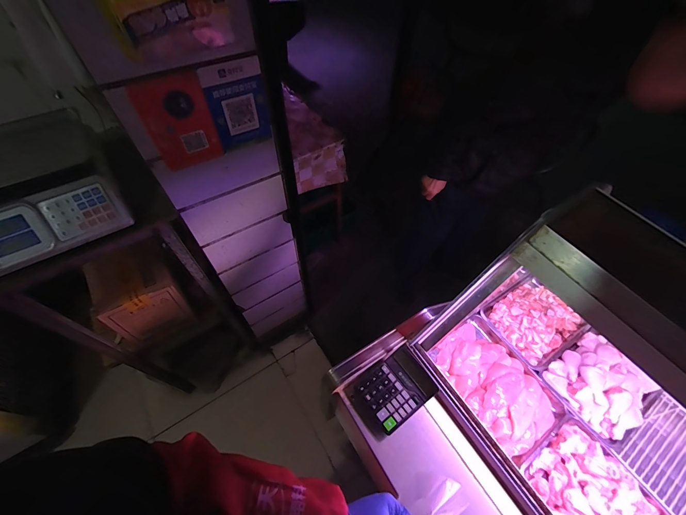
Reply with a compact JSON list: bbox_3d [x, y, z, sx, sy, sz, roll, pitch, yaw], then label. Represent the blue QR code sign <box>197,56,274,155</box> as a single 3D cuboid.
[{"bbox_3d":[-0.212,-0.313,0.622,0.122,0.171,0.007,-32,63,-21],"label":"blue QR code sign"}]

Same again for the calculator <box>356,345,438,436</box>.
[{"bbox_3d":[0.118,0.282,0.650,0.154,0.027,0.116,-32,62,-21],"label":"calculator"}]

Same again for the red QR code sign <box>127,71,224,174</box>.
[{"bbox_3d":[-0.313,-0.257,0.584,0.119,0.183,0.014,-31,65,-20],"label":"red QR code sign"}]

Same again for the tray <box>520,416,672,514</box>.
[{"bbox_3d":[0.669,0.643,0.749,0.258,0.105,0.381,-28,61,-19],"label":"tray"}]

